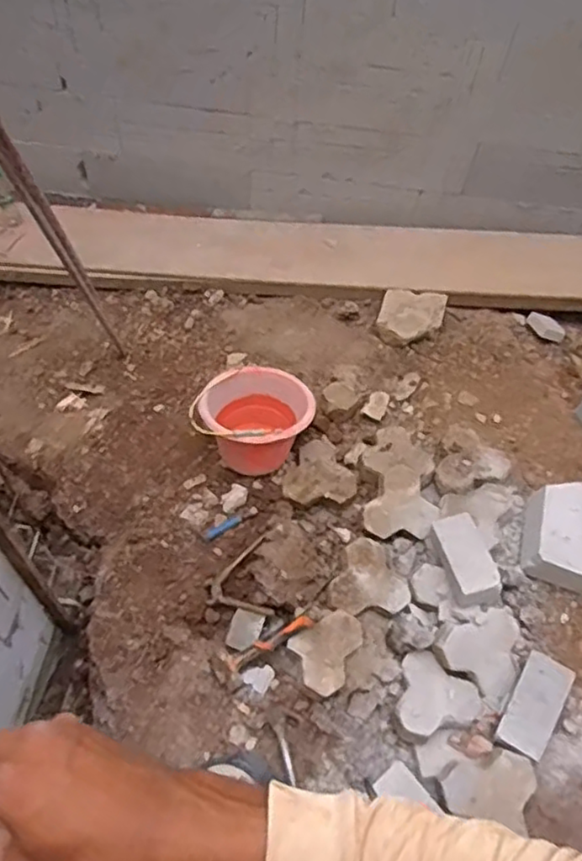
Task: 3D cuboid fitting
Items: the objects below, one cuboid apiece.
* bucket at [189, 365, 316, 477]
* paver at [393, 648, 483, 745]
[{"bbox_3d":[-0.090,-0.030,1.774,0.276,0.227,0.261,2,56,-3],"label":"bucket"},{"bbox_3d":[0.310,0.609,1.487,0.185,0.072,0.176,2,56,-3],"label":"paver"}]

